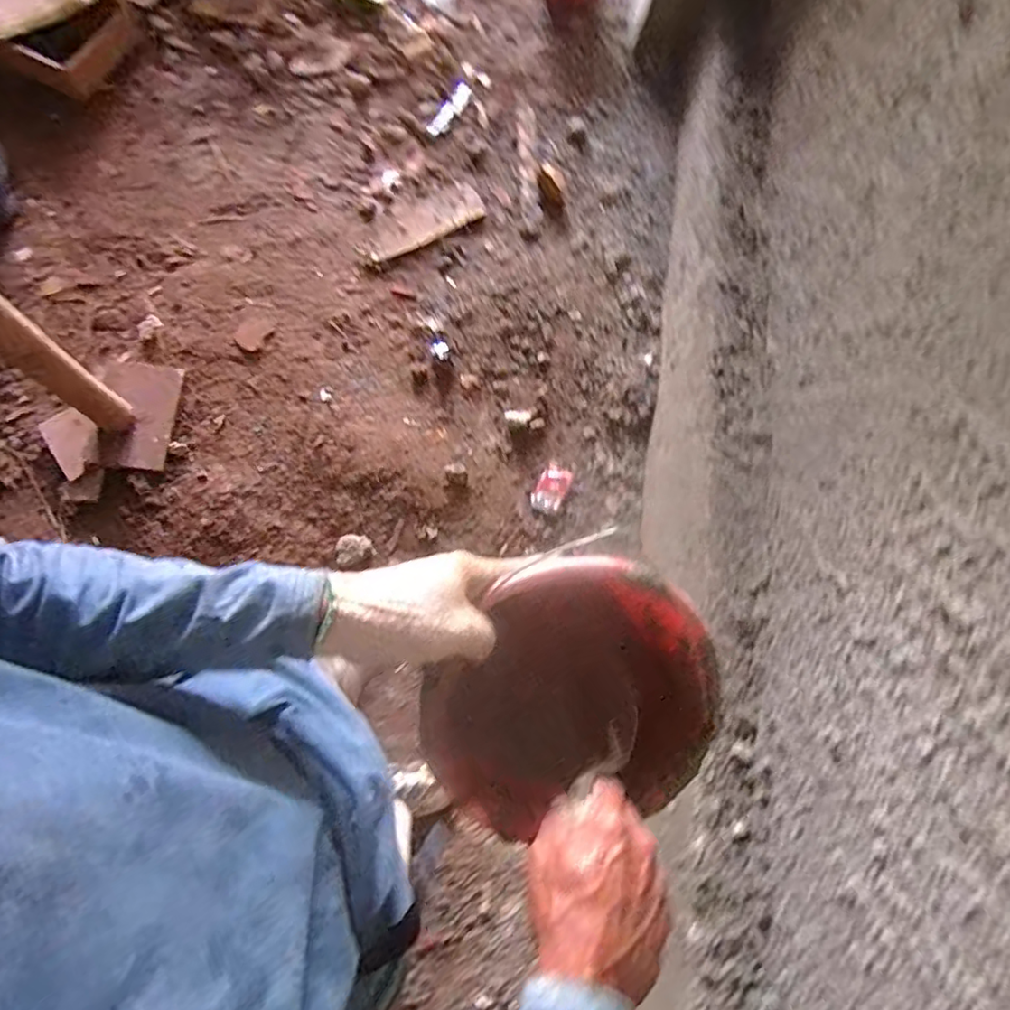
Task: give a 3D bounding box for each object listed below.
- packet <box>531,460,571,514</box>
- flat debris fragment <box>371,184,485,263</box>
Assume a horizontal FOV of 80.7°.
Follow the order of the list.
[{"bbox_3d":[0.113,-0.038,1.439,0.069,0.023,0.118,28,75,7],"label":"packet"},{"bbox_3d":[-0.207,-0.725,1.525,0.308,0.028,0.101,-26,78,-11],"label":"flat debris fragment"}]

